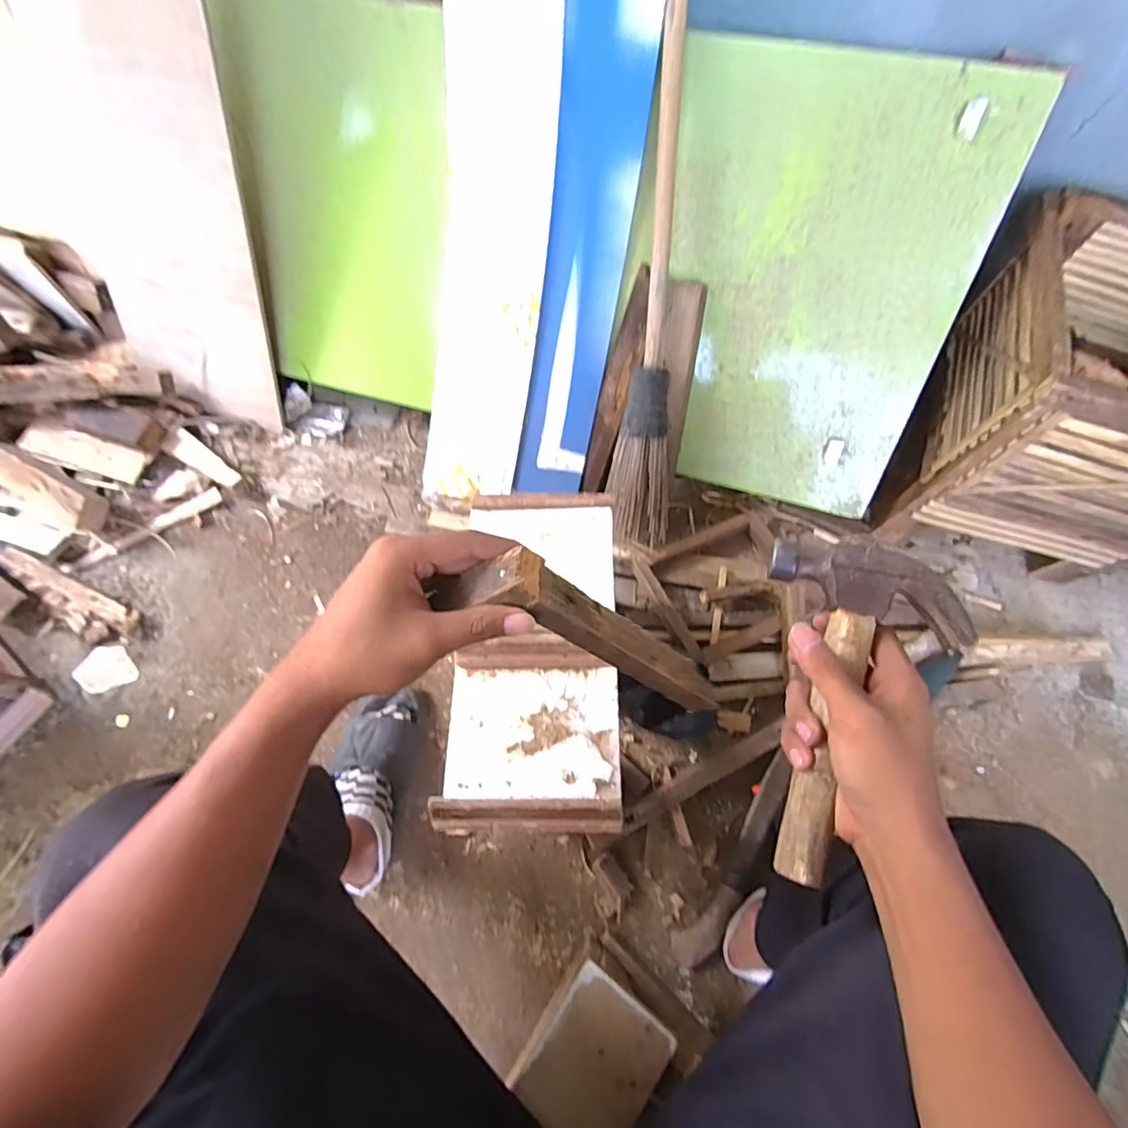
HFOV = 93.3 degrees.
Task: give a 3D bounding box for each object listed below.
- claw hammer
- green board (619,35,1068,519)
[{"bbox_3d":[0.181,0.089,0.338,0.117,0.028,0.218,14,81,8],"label":"claw hammer"},{"bbox_3d":[0.313,-0.377,0.776,0.453,0.549,0.027,17,28,12],"label":"green board"}]

